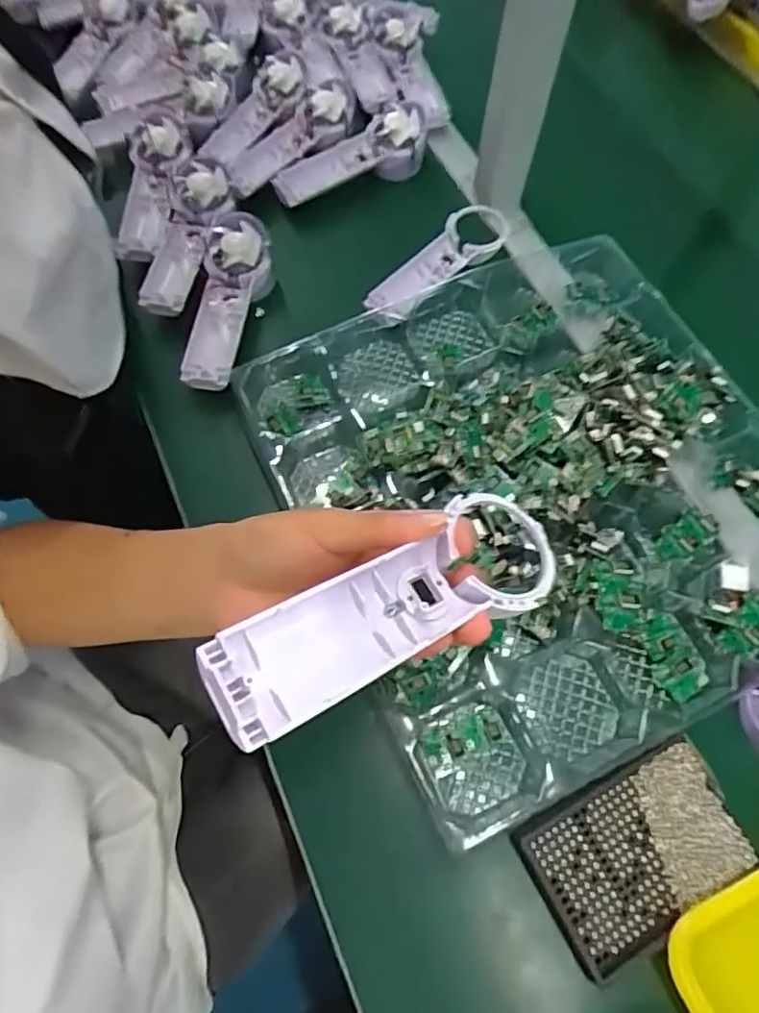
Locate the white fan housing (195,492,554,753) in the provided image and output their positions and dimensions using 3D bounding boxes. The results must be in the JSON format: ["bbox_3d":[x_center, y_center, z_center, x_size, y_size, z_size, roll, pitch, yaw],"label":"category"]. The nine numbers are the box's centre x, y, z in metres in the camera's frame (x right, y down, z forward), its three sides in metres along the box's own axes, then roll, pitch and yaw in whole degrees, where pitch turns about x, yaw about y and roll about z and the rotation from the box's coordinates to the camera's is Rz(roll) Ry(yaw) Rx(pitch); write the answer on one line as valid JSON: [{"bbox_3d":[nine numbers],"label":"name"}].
[{"bbox_3d":[0.010,0.041,0.249,0.172,0.015,0.055,-21,67,-32],"label":"white fan housing"}]

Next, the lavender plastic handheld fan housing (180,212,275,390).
[{"bbox_3d":[-0.141,-0.190,0.524,0.061,0.027,0.173,7,66,2],"label":"lavender plastic handheld fan housing"}]

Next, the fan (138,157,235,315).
[{"bbox_3d":[-0.185,-0.263,0.556,0.059,0.032,0.173,8,67,3],"label":"fan"}]

